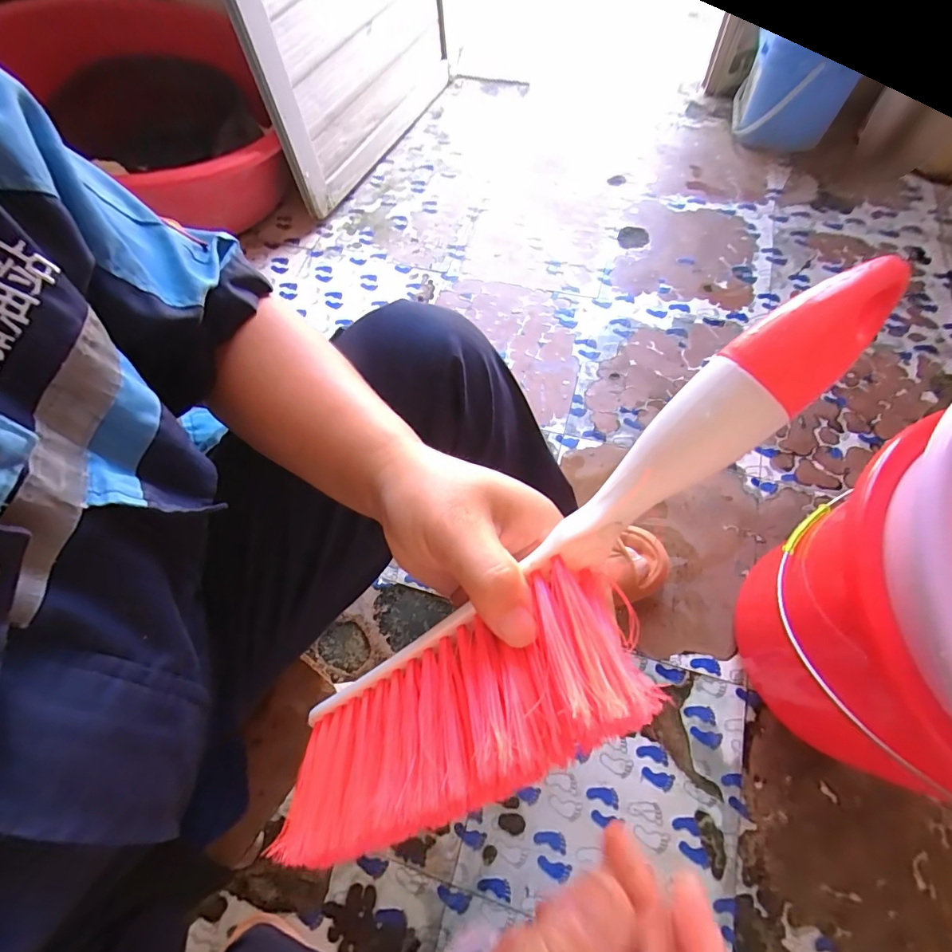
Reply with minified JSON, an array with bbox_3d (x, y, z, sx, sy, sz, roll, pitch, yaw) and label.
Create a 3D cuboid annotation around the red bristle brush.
[{"bbox_3d":[0.026,0.052,0.168,0.300,0.041,0.076,-48,68,10],"label":"red bristle brush"}]

